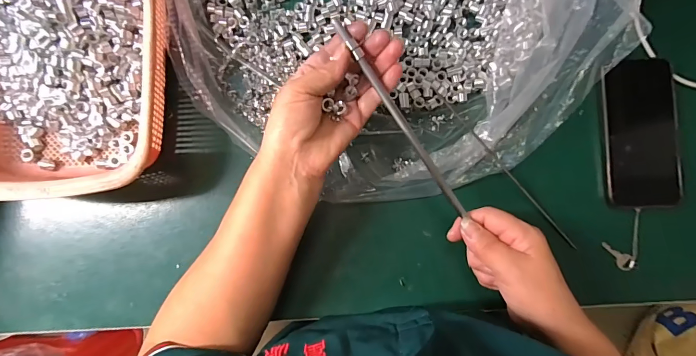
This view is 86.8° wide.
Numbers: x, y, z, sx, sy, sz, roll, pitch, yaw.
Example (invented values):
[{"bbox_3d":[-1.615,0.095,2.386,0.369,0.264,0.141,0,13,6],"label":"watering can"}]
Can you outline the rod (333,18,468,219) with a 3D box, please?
[{"bbox_3d":[0.049,-0.050,0.333,0.008,0.007,0.208,-35,98,-2],"label":"rod"}]

